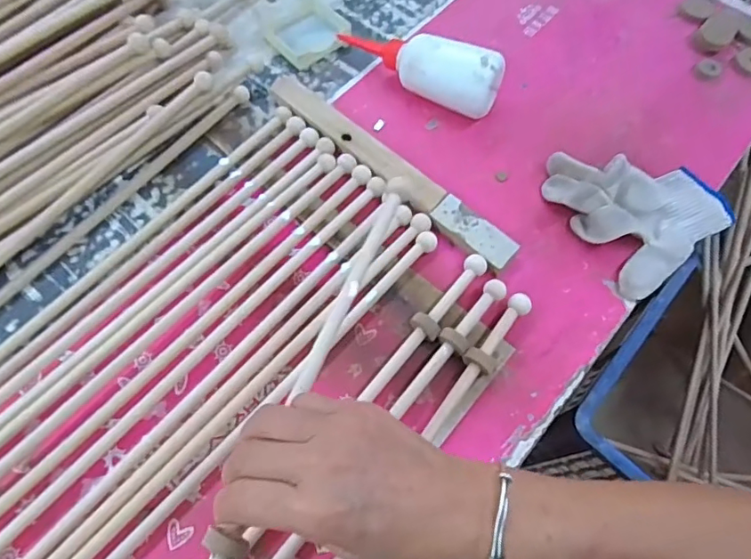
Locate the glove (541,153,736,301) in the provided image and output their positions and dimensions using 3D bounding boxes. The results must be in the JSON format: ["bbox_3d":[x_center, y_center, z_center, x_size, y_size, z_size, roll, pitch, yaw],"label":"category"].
[{"bbox_3d":[0.243,-0.073,0.484,0.127,0.037,0.144,-27,69,-14],"label":"glove"}]

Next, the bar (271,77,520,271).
[{"bbox_3d":[0.011,-0.109,0.500,0.288,0.020,0.036,42,70,16],"label":"bar"}]

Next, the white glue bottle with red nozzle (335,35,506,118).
[{"bbox_3d":[0.040,-0.219,0.532,0.175,0.059,0.053,29,67,11],"label":"white glue bottle with red nozzle"}]

